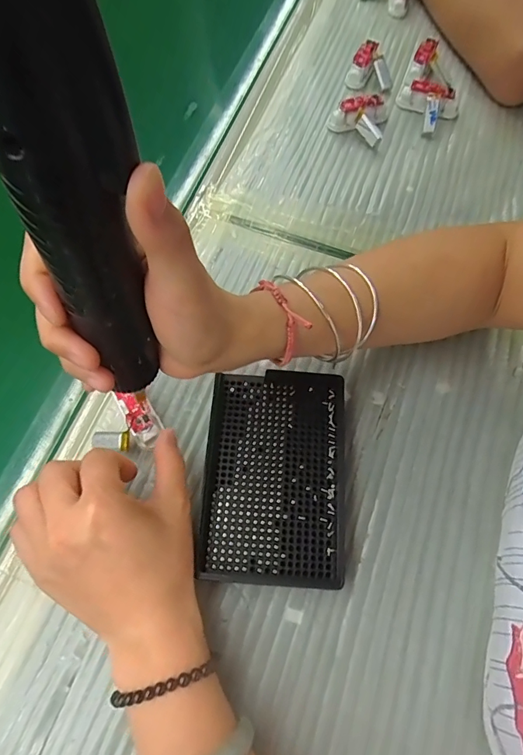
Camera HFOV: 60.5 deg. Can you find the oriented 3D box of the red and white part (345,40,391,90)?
[{"bbox_3d":[0.118,-0.333,0.484,0.046,0.030,0.045,15,67,5],"label":"red and white part"}]

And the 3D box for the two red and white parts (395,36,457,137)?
[{"bbox_3d":[0.180,-0.305,0.472,0.061,0.026,0.125,20,67,7],"label":"two red and white parts"}]

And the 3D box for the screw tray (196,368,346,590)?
[{"bbox_3d":[0.009,0.064,0.304,0.091,0.023,0.137,4,67,0],"label":"screw tray"}]

